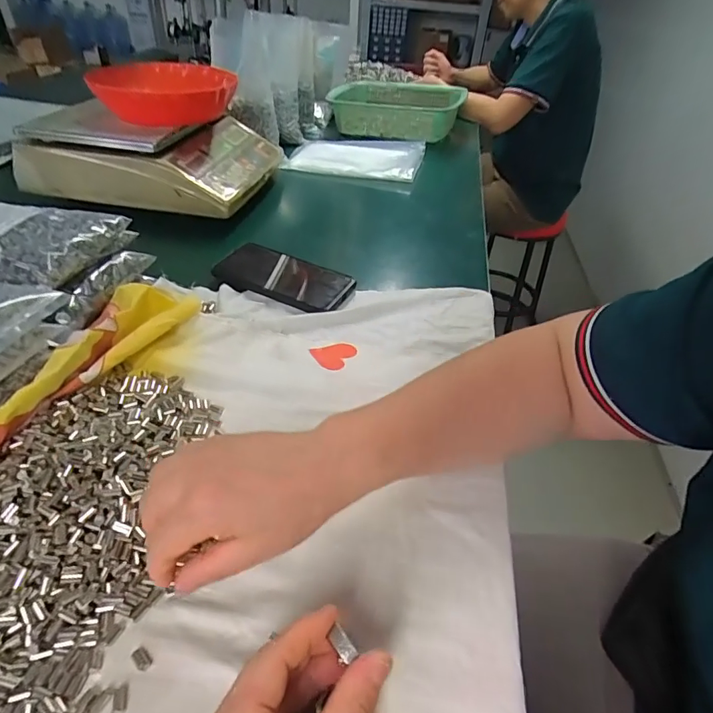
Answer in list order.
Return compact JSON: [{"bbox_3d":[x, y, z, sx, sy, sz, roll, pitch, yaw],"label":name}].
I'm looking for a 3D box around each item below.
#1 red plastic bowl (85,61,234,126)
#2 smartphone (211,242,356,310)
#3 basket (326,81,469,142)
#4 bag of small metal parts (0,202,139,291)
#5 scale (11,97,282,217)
[{"bbox_3d":[-0.285,-0.411,0.727,0.181,0.060,0.181,-4,42,-10],"label":"red plastic bowl"},{"bbox_3d":[-0.085,-0.094,0.553,0.158,0.013,0.078,22,44,19],"label":"smartphone"},{"bbox_3d":[0.094,-0.557,1.062,0.259,0.091,0.240,14,42,10],"label":"basket"},{"bbox_3d":[-0.329,-0.111,0.437,0.169,0.039,0.142,9,41,5],"label":"bag of small metal parts"},{"bbox_3d":[-0.303,-0.329,0.727,0.316,0.087,0.254,9,41,4],"label":"scale"}]

